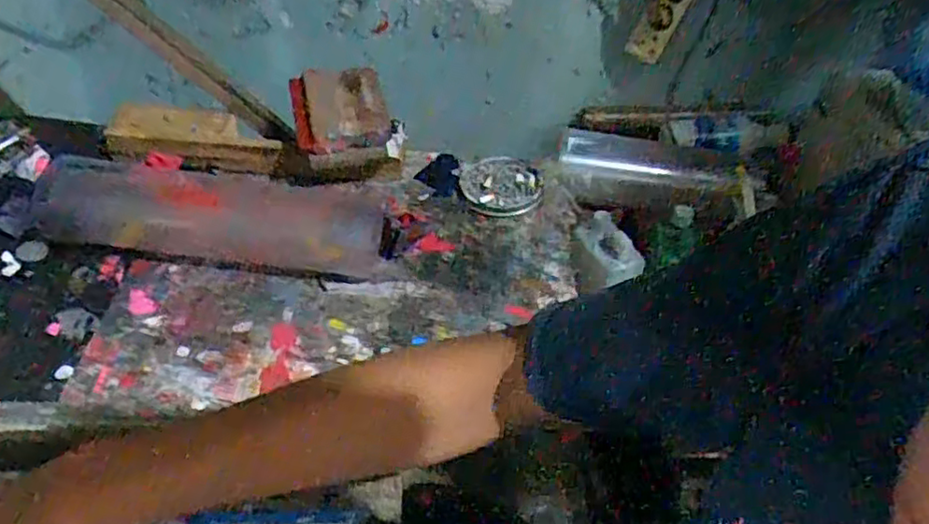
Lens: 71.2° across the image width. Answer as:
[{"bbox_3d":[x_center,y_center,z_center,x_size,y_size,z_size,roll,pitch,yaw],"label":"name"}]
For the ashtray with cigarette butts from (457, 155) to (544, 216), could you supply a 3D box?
[{"bbox_3d":[0.043,-0.093,0.763,0.097,0.013,0.092,2,45,-5],"label":"ashtray with cigarette butts"}]

